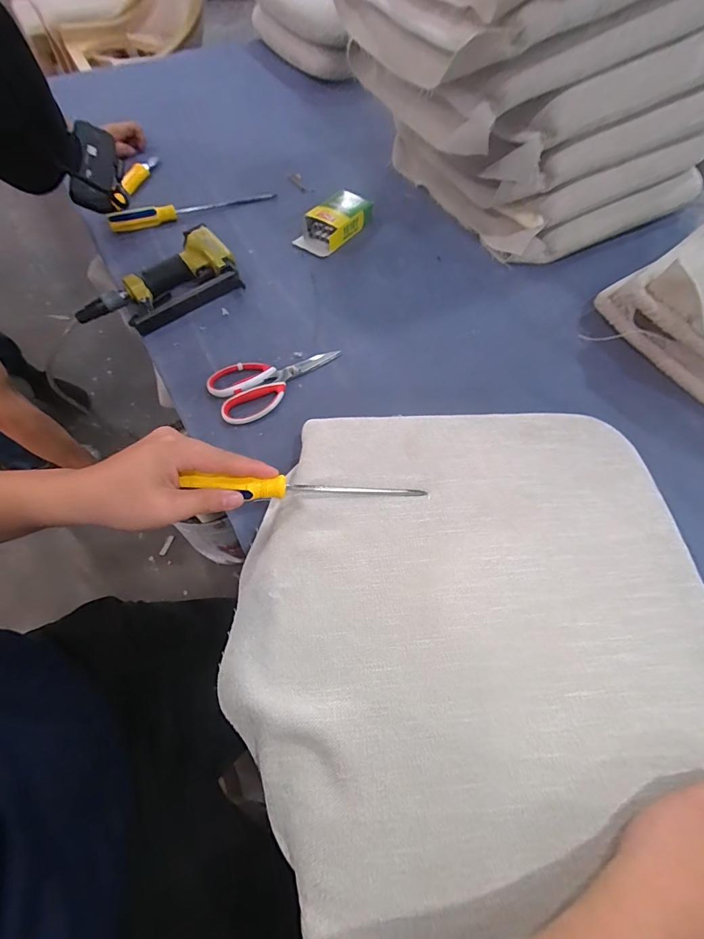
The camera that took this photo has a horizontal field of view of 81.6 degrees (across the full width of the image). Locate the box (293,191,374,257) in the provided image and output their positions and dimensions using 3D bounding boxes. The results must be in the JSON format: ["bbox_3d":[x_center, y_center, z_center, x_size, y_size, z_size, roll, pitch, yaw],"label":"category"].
[{"bbox_3d":[-0.030,-0.451,0.740,0.080,0.037,0.155,34,64,15],"label":"box"}]

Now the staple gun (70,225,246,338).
[{"bbox_3d":[-0.304,-0.289,0.640,0.245,0.043,0.131,-34,68,-20],"label":"staple gun"}]

